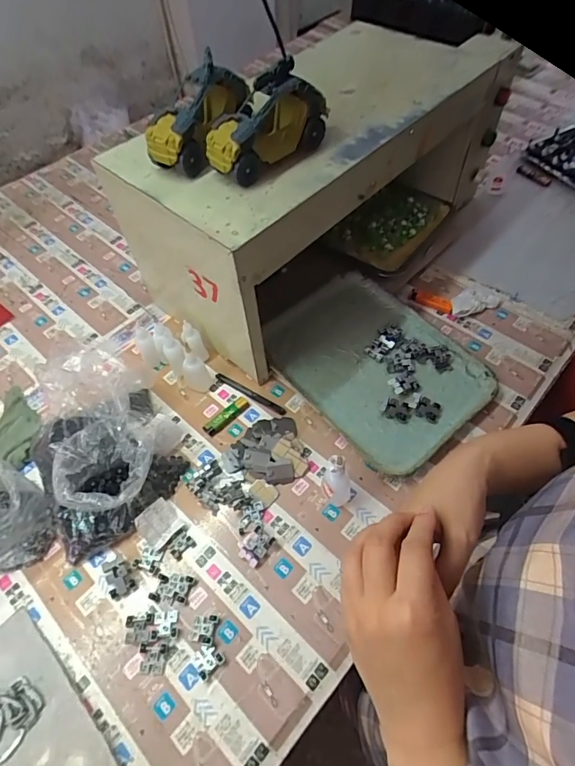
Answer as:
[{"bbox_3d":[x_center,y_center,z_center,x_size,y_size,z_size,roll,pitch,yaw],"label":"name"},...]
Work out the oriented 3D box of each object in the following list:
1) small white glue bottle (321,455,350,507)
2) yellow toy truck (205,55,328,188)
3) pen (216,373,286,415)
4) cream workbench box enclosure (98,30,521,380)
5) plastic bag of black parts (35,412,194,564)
[{"bbox_3d":[0.065,0.127,0.568,0.041,0.098,0.033,16,58,12],"label":"small white glue bottle"},{"bbox_3d":[-0.027,-0.323,0.528,0.071,0.096,0.151,36,65,21],"label":"yellow toy truck"},{"bbox_3d":[-0.060,0.017,0.706,0.133,0.008,0.016,29,61,19],"label":"pen"},{"bbox_3d":[0.070,-0.350,0.771,0.283,0.305,0.654,39,65,24],"label":"cream workbench box enclosure"},{"bbox_3d":[-0.245,0.113,0.603,0.185,0.073,0.187,-24,59,-15],"label":"plastic bag of black parts"}]

